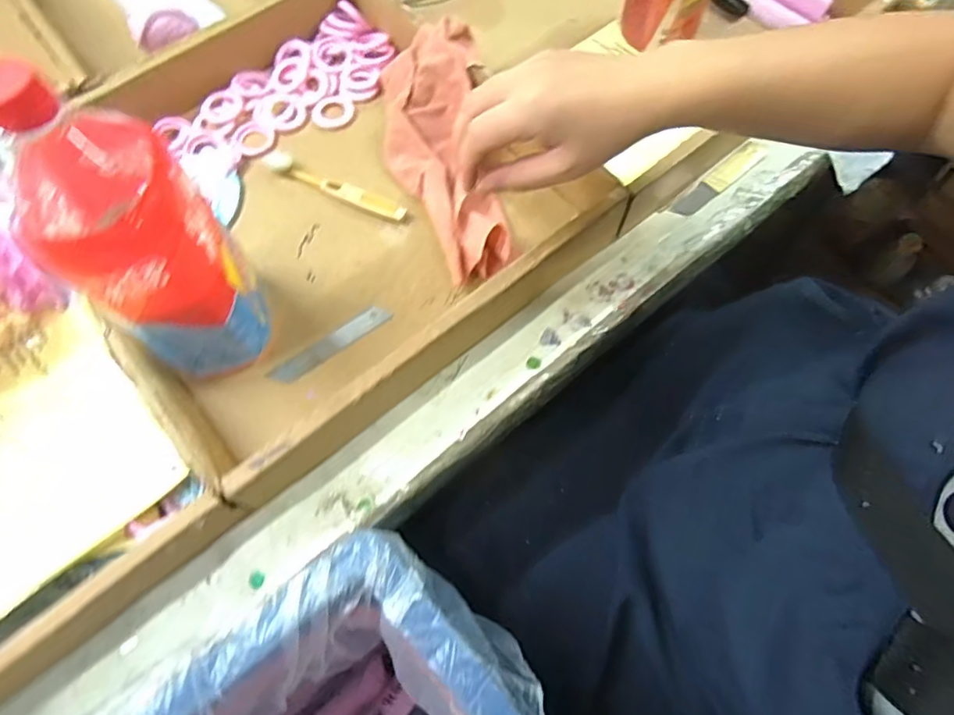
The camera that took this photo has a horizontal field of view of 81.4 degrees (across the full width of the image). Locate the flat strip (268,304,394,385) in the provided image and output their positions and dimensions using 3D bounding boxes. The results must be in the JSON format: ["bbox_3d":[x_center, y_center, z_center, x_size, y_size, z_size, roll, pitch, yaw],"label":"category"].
[{"bbox_3d":[-0.111,-0.010,0.421,0.097,0.004,0.017,-34,71,-12],"label":"flat strip"}]

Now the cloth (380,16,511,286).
[{"bbox_3d":[-0.027,-0.173,0.462,0.087,0.051,0.234,-12,71,-7],"label":"cloth"}]

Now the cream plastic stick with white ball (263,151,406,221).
[{"bbox_3d":[-0.125,-0.150,0.478,0.142,0.008,0.018,27,70,12],"label":"cream plastic stick with white ball"}]

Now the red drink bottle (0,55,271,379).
[{"bbox_3d":[-0.183,-0.057,0.326,0.073,0.216,0.068,-5,67,-1],"label":"red drink bottle"}]

